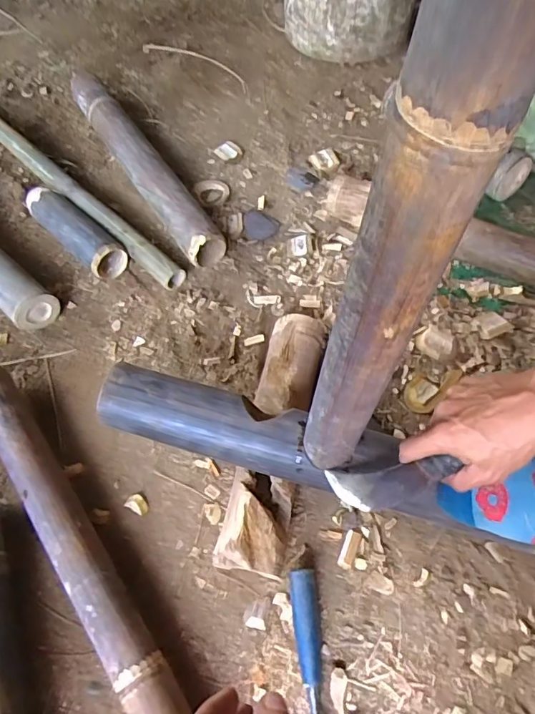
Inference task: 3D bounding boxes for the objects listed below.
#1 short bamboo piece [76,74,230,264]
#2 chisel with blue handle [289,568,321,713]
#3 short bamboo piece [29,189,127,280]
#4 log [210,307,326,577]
[{"bbox_3d":[-0.222,-0.338,0.848,0.072,0.059,0.503,-31,64,-14],"label":"short bamboo piece"},{"bbox_3d":[0.045,0.322,0.466,0.026,0.028,0.221,-6,60,-1],"label":"chisel with blue handle"},{"bbox_3d":[-0.308,-0.199,0.791,0.202,0.058,0.061,40,69,22],"label":"short bamboo piece"},{"bbox_3d":[0.011,0.088,0.594,0.075,0.048,0.319,10,61,8],"label":"log"}]

